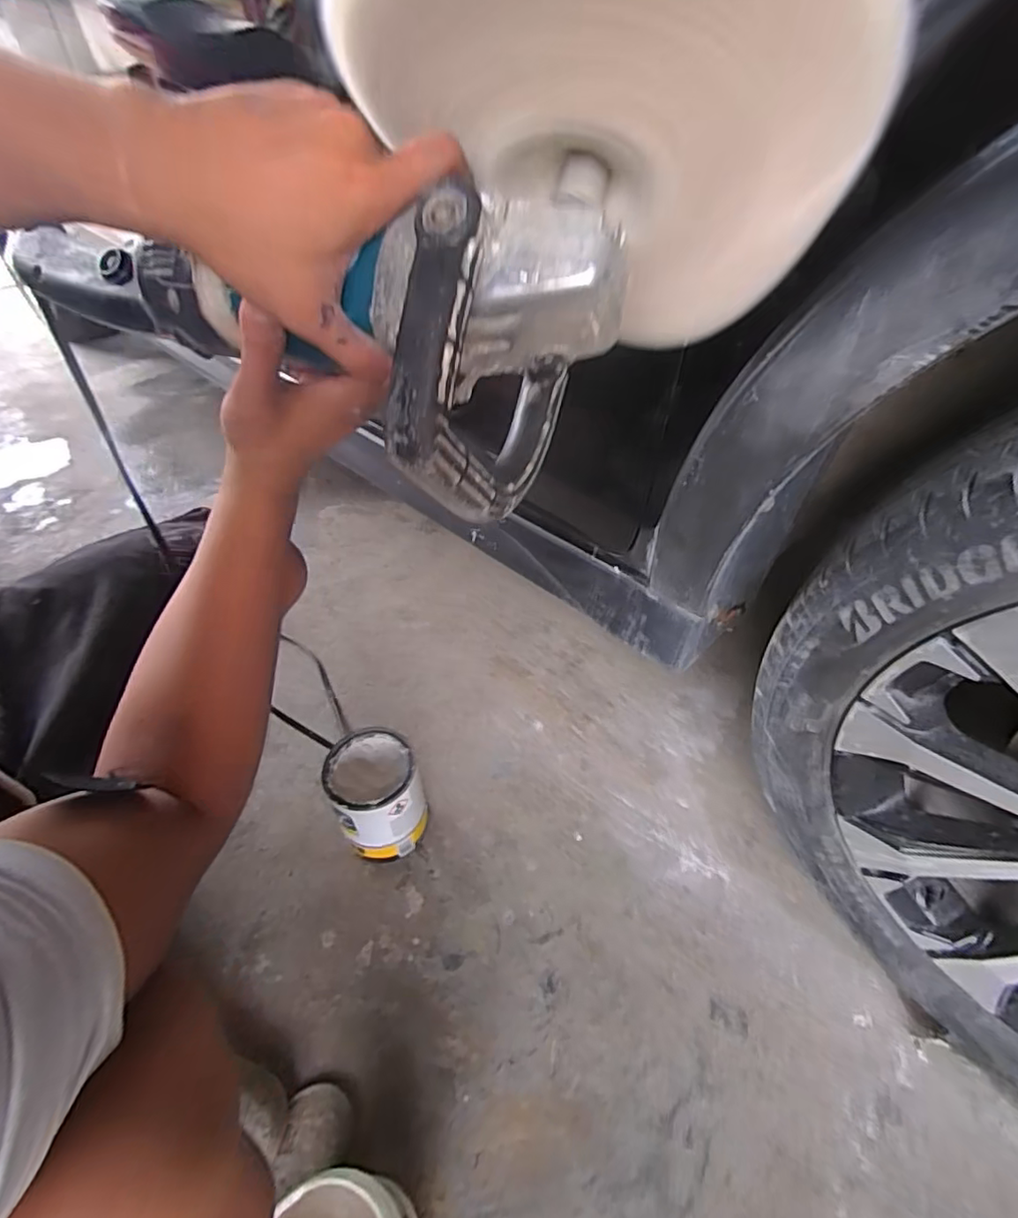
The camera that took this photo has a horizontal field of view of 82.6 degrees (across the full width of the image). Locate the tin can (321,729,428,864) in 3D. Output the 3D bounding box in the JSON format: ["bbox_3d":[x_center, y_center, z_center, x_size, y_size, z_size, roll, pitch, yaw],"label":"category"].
[{"bbox_3d":[-0.145,0.215,0.656,0.090,0.134,0.095,-1,44,1],"label":"tin can"}]

